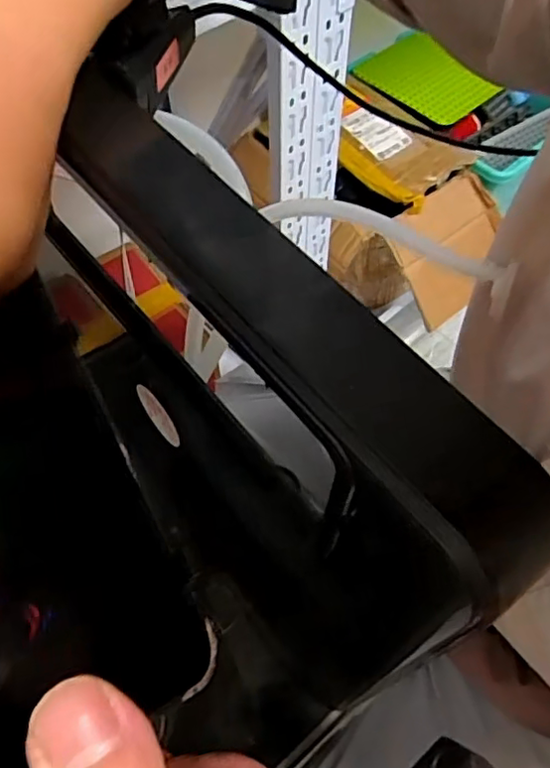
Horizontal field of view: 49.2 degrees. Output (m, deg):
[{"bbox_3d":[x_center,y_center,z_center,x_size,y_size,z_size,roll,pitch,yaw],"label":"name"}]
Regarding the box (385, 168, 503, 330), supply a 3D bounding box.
[{"bbox_3d":[0.321,-0.246,1.083,0.221,0.028,0.205,-35,106,-11],"label":"box"}]

